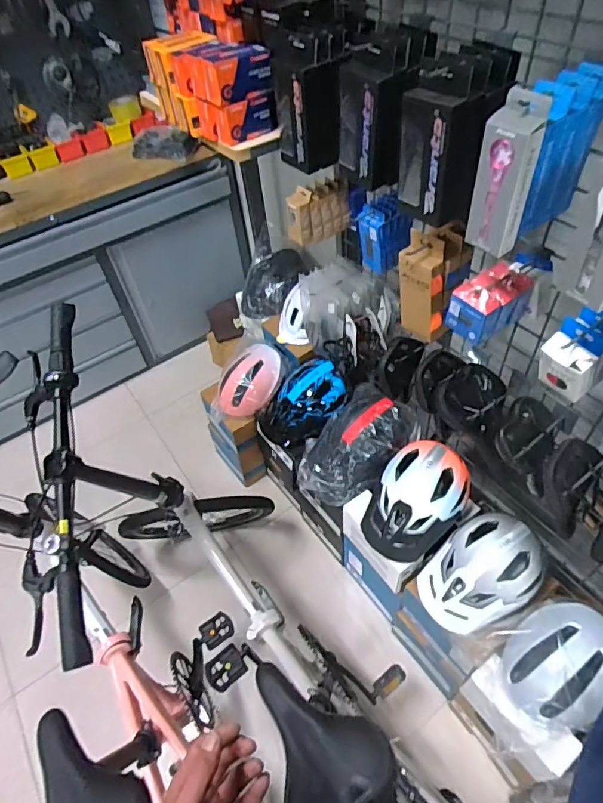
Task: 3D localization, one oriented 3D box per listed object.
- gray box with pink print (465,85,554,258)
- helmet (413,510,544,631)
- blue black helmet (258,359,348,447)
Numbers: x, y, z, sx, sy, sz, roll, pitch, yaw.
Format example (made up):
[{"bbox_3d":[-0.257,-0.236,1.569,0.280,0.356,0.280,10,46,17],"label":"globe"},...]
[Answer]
[{"bbox_3d":[0.281,-0.306,0.662,0.044,0.206,0.067,-31,54,-19],"label":"gray box with pink print"},{"bbox_3d":[0.436,0.422,1.166,0.273,0.157,0.223,-35,56,-21],"label":"helmet"},{"bbox_3d":[0.023,0.002,1.595,0.199,0.170,0.329,43,108,9],"label":"blue black helmet"}]

